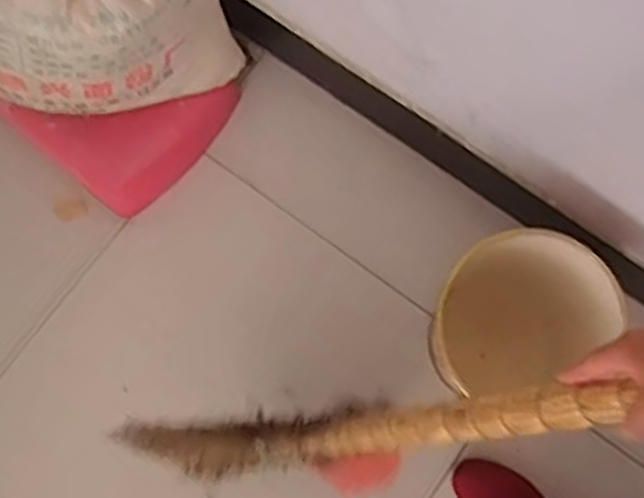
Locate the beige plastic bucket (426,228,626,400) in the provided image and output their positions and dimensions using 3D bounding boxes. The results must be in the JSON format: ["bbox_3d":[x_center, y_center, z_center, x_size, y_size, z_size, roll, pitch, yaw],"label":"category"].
[{"bbox_3d":[0.265,0.092,1.079,0.207,0.227,0.190,0,75,1],"label":"beige plastic bucket"}]

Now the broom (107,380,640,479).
[{"bbox_3d":[0.020,0.193,0.819,0.129,0.663,0.063,9,70,-41],"label":"broom"}]

